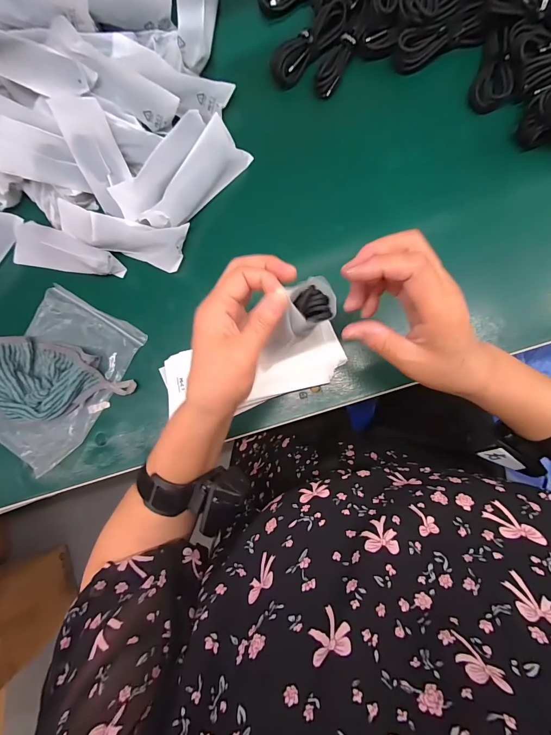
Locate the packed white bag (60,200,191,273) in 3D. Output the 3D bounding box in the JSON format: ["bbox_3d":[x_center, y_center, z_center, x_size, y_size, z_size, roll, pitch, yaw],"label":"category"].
[{"bbox_3d":[-0.185,-0.159,0.405,0.146,0.037,0.056,13,89,-8],"label":"packed white bag"}]

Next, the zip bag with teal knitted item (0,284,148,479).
[{"bbox_3d":[-0.280,0.011,0.415,0.174,0.026,0.208,35,91,8],"label":"zip bag with teal knitted item"}]

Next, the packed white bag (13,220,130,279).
[{"bbox_3d":[-0.274,-0.145,0.426,0.159,0.042,0.055,20,89,8],"label":"packed white bag"}]

